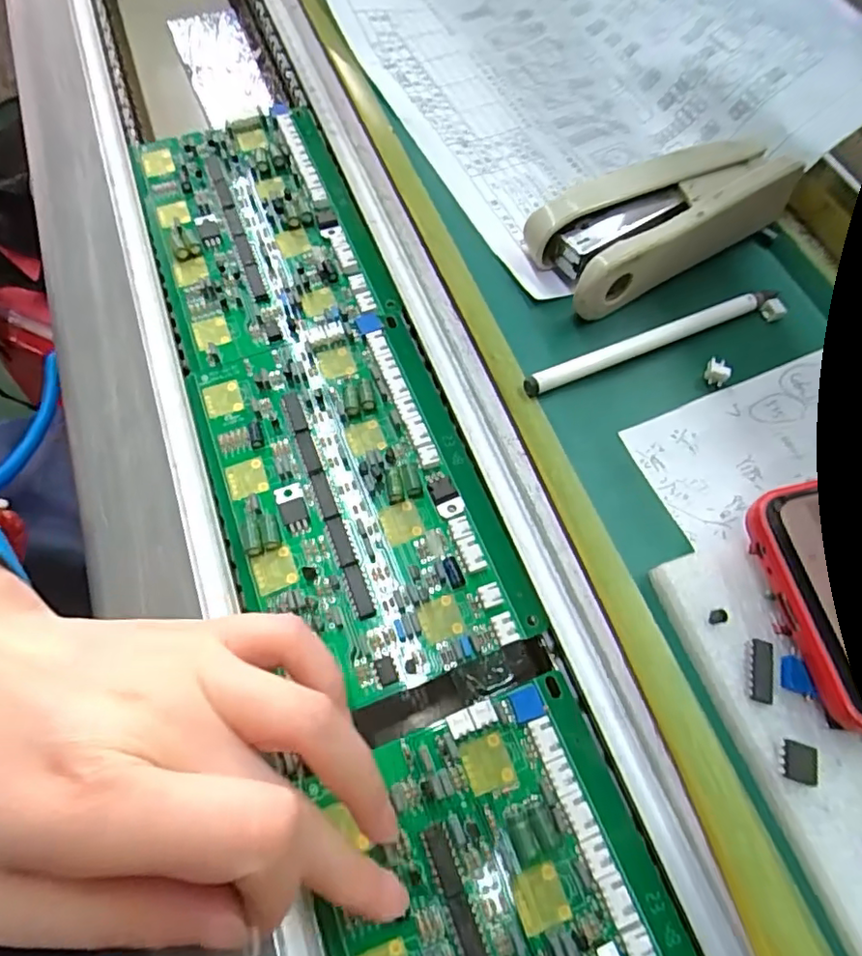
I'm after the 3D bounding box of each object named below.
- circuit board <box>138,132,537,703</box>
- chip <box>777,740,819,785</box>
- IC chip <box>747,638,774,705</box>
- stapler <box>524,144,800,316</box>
[{"bbox_3d":[-0.057,-0.054,0.258,0.102,0.012,0.296,-19,67,-6],"label":"circuit board"},{"bbox_3d":[0.108,0.083,0.171,0.010,0.004,0.010,16,68,8],"label":"chip"},{"bbox_3d":[0.104,0.060,0.183,0.008,0.004,0.019,13,67,7],"label":"IC chip"},{"bbox_3d":[0.101,-0.119,0.261,0.114,0.031,0.054,-28,68,-10],"label":"stapler"}]

